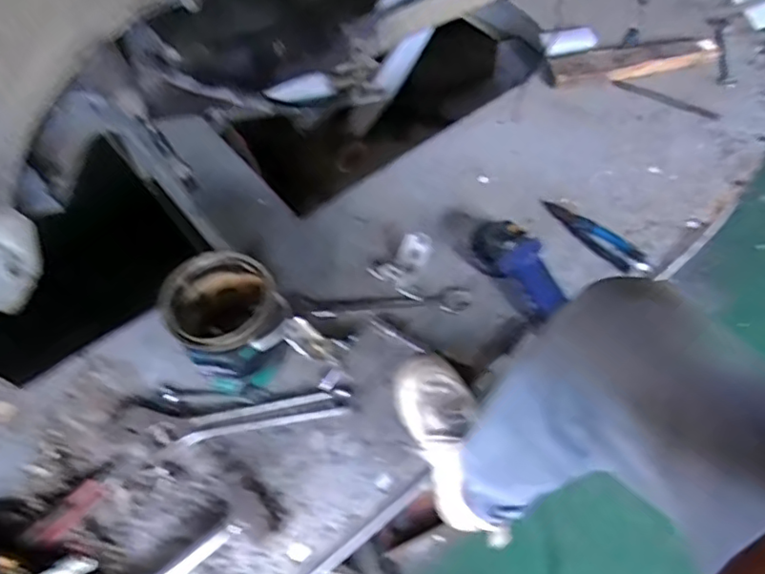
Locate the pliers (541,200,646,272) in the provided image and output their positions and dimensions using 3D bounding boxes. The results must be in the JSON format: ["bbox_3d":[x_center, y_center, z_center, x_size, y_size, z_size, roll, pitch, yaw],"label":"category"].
[{"bbox_3d":[0.377,-0.105,1.078,0.064,0.014,0.200,-38,63,-20],"label":"pliers"}]

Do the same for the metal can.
[{"bbox_3d":[-0.235,0.057,0.909,0.168,0.165,0.156,2,57,4],"label":"metal can"}]

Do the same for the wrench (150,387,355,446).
[{"bbox_3d":[-0.193,0.195,0.901,0.293,0.022,0.041,-11,57,-5],"label":"wrench"}]

